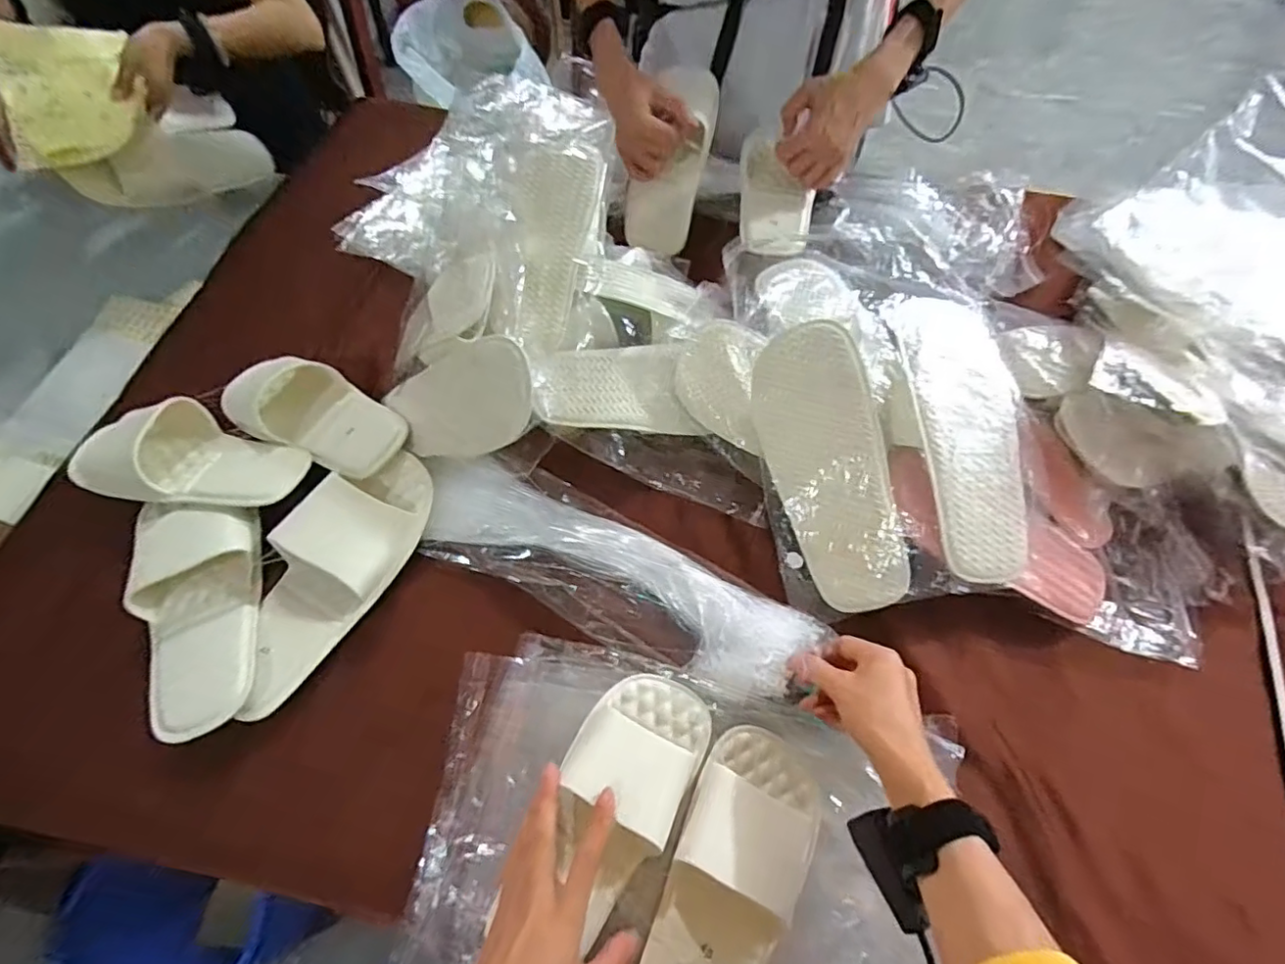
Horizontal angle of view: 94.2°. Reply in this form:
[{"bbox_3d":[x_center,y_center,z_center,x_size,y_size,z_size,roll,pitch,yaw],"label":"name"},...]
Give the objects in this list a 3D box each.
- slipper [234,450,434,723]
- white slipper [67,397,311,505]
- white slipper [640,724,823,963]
[{"bbox_3d":[-0.303,0.083,0.574,0.114,0.054,0.261,28,66,14],"label":"slipper"},{"bbox_3d":[-0.463,-0.021,0.615,0.245,0.071,0.101,10,63,5],"label":"white slipper"},{"bbox_3d":[0.064,0.307,0.442,0.097,0.047,0.233,25,65,13],"label":"white slipper"}]

